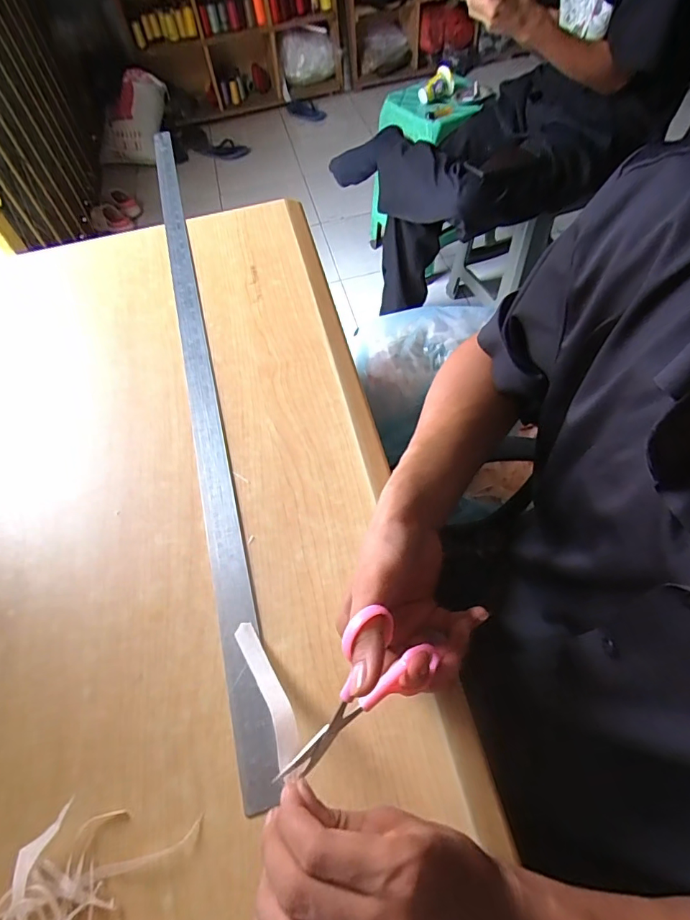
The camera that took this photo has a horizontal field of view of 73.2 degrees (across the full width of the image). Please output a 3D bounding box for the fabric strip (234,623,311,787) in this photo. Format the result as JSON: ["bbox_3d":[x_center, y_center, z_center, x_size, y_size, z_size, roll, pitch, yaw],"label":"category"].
[{"bbox_3d":[-0.051,0.152,0.310,0.016,0.014,0.120,-29,29,-14],"label":"fabric strip"}]

